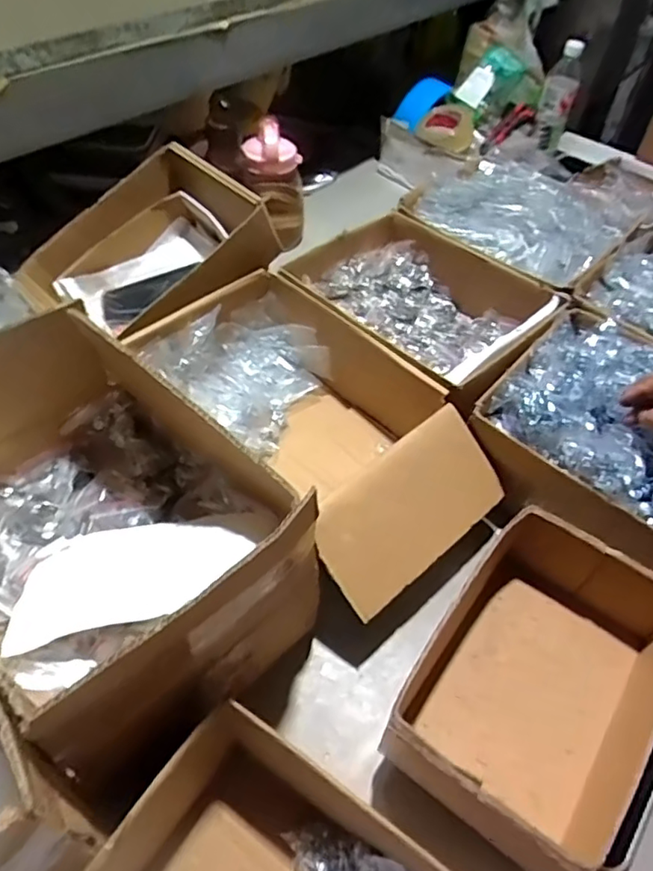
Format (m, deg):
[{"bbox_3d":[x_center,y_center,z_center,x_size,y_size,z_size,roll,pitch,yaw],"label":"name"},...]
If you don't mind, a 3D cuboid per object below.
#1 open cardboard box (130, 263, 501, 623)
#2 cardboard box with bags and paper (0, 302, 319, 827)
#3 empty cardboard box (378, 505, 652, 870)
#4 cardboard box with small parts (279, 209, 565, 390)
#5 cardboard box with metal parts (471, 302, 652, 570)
[{"bbox_3d":[-0.023,0.000,0.693,0.267,0.129,0.426,-28,57,-24],"label":"open cardboard box"},{"bbox_3d":[-0.196,0.069,0.502,0.327,0.176,0.230,36,57,24],"label":"cardboard box with bags and paper"},{"bbox_3d":[0.177,0.209,0.517,0.170,0.093,0.257,32,56,21],"label":"empty cardboard box"},{"bbox_3d":[0.121,-0.174,0.831,0.255,0.102,0.324,-35,60,-28],"label":"cardboard box with small parts"},{"bbox_3d":[0.342,0.002,0.662,0.295,0.117,0.272,35,57,23],"label":"cardboard box with metal parts"}]

